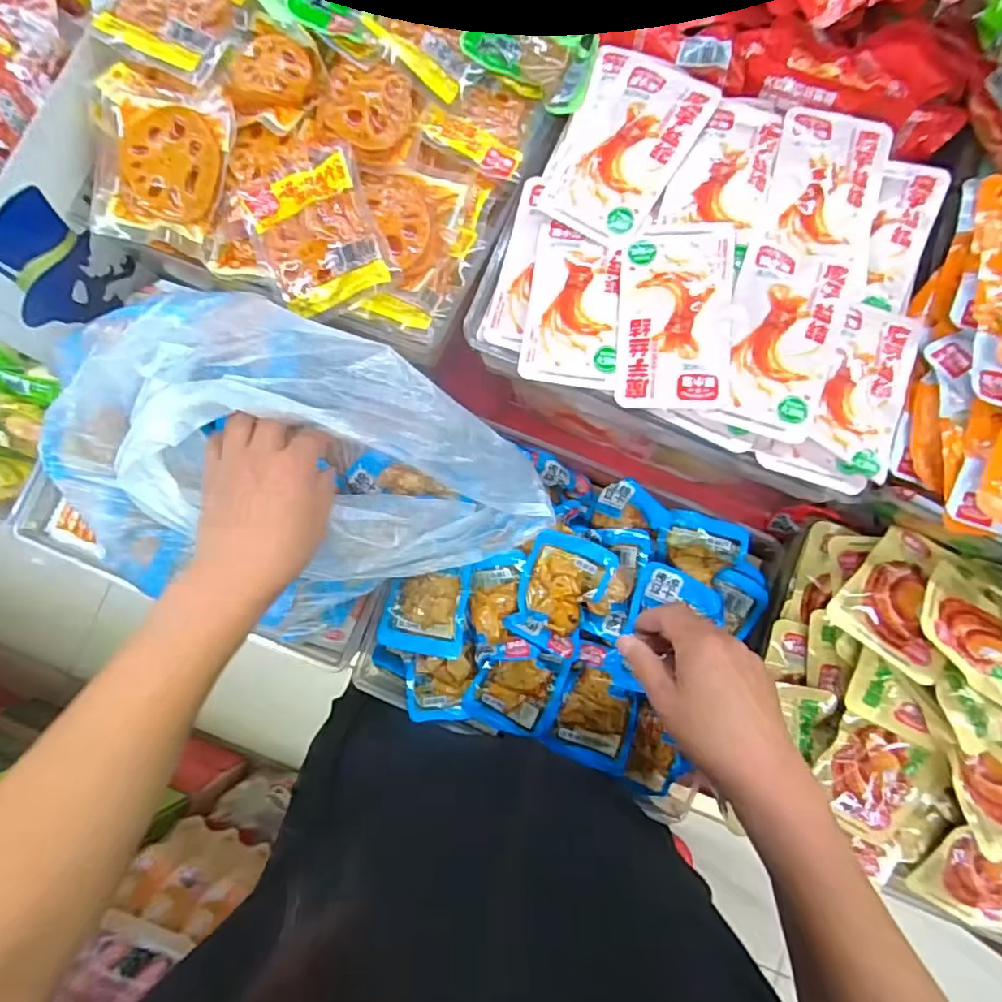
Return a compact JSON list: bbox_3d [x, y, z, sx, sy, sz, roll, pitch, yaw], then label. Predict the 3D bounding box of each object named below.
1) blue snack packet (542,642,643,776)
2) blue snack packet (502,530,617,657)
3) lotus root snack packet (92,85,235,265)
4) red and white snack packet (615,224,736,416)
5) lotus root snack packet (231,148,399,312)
[{"bbox_3d":[0.081,0.170,0.480,0.063,0.024,0.091,21,83,4],"label":"blue snack packet"},{"bbox_3d":[0.047,0.074,0.471,0.066,0.023,0.090,21,83,4],"label":"blue snack packet"},{"bbox_3d":[-0.242,-0.234,0.414,0.092,0.027,0.104,15,101,-2],"label":"lotus root snack packet"},{"bbox_3d":[0.117,-0.125,0.393,0.074,0.008,0.124,2,82,1],"label":"red and white snack packet"},{"bbox_3d":[-0.129,-0.185,0.404,0.083,0.013,0.101,-20,94,8],"label":"lotus root snack packet"}]

